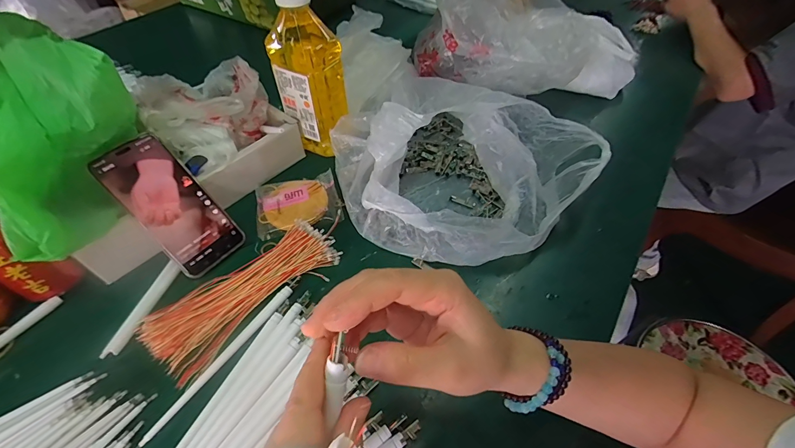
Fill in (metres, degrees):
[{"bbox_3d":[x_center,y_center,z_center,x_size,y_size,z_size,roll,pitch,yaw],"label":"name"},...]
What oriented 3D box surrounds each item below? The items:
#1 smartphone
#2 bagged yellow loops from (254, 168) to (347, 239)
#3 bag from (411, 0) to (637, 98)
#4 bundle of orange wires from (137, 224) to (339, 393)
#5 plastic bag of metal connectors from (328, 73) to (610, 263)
[{"bbox_3d":[-0.255,-0.021,0.408,0.075,0.007,0.159,-44,107,-29],"label":"smartphone"},{"bbox_3d":[-0.133,-0.029,0.478,0.109,0.009,0.093,-15,52,-11],"label":"bagged yellow loops"},{"bbox_3d":[0.204,-0.327,0.588,0.361,0.201,0.233,26,56,20],"label":"bag"},{"bbox_3d":[-0.169,0.066,0.395,0.082,0.018,0.206,37,60,26],"label":"bundle of orange wires"},{"bbox_3d":[0.080,-0.090,0.471,0.308,0.099,0.289,-28,56,-20],"label":"plastic bag of metal connectors"}]

